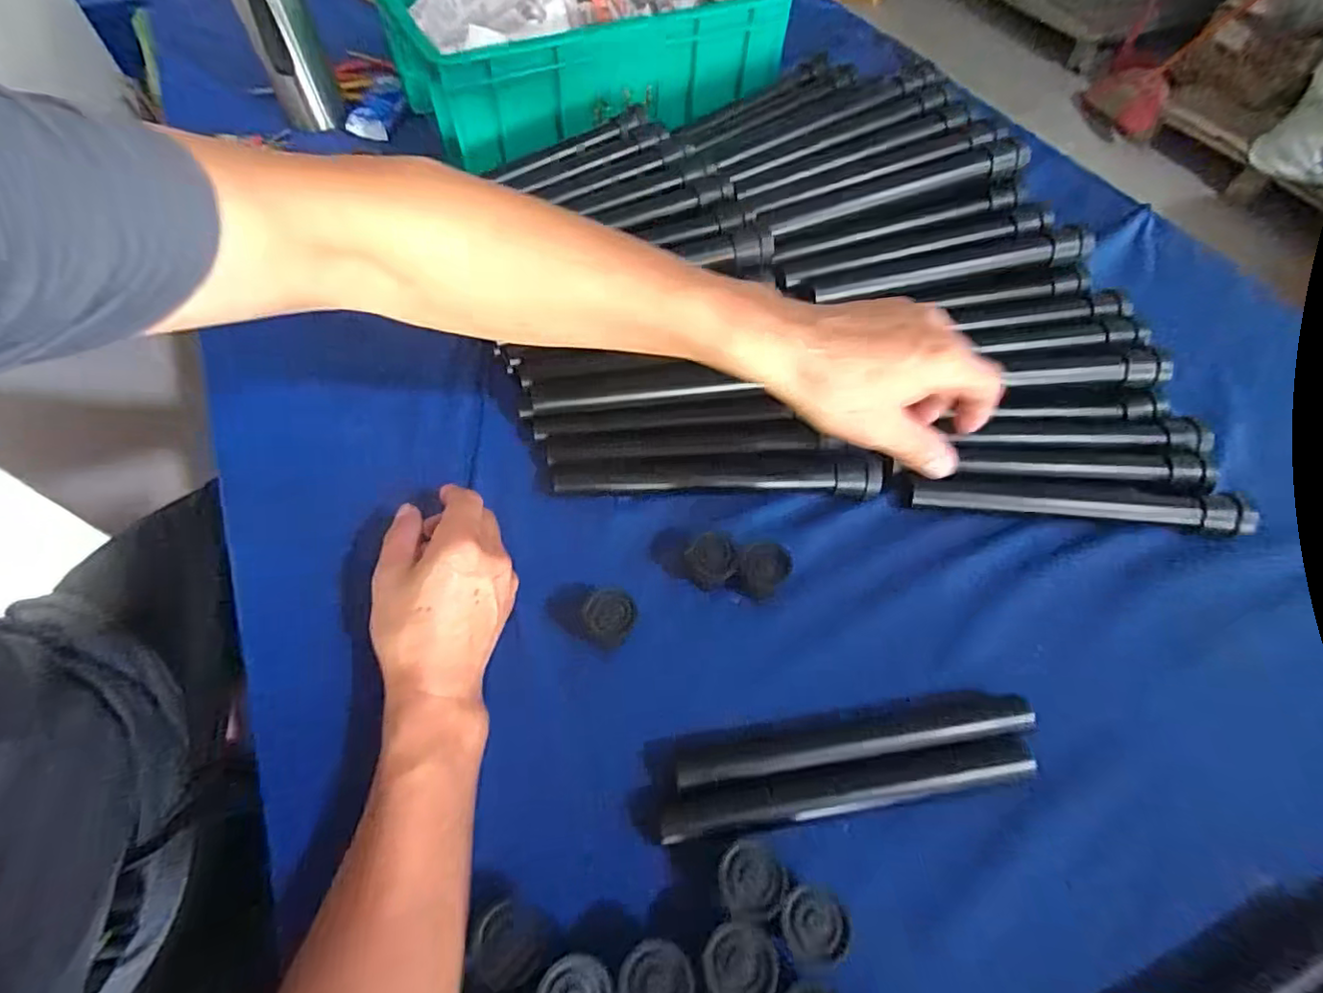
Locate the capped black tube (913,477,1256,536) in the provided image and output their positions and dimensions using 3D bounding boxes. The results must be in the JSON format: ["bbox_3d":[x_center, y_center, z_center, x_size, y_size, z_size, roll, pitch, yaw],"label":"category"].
[{"bbox_3d":[0.314,0.004,0.446,0.238,0.022,0.028,6,59,3],"label":"capped black tube"}]

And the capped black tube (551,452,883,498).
[{"bbox_3d":[0.042,-0.019,0.457,0.247,0.027,0.033,1,58,0],"label":"capped black tube"}]

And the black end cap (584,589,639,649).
[{"bbox_3d":[-0.033,0.083,0.389,0.034,0.027,0.034,0,58,-1],"label":"black end cap"}]

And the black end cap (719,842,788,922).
[{"bbox_3d":[0.047,0.200,0.308,0.034,0.015,0.033,0,58,-1],"label":"black end cap"}]

